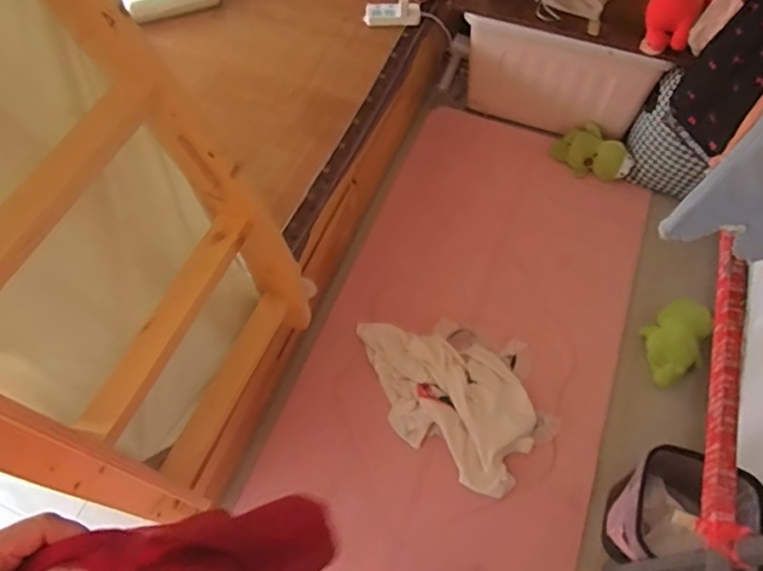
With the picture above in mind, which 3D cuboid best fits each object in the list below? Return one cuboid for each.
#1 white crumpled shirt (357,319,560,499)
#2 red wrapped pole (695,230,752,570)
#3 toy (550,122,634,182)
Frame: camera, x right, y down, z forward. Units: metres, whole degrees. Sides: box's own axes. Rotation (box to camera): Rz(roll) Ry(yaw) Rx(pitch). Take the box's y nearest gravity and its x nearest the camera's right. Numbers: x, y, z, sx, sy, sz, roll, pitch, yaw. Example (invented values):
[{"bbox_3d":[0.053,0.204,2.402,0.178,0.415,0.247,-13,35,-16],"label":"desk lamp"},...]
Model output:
[{"bbox_3d":[0.176,0.247,1.420,0.540,0.051,0.375,33,66,22],"label":"white crumpled shirt"},{"bbox_3d":[0.542,0.140,0.852,0.041,0.045,0.554,16,60,13],"label":"red wrapped pole"},{"bbox_3d":[0.674,-0.420,1.740,0.249,0.106,0.117,31,65,21],"label":"toy"}]

